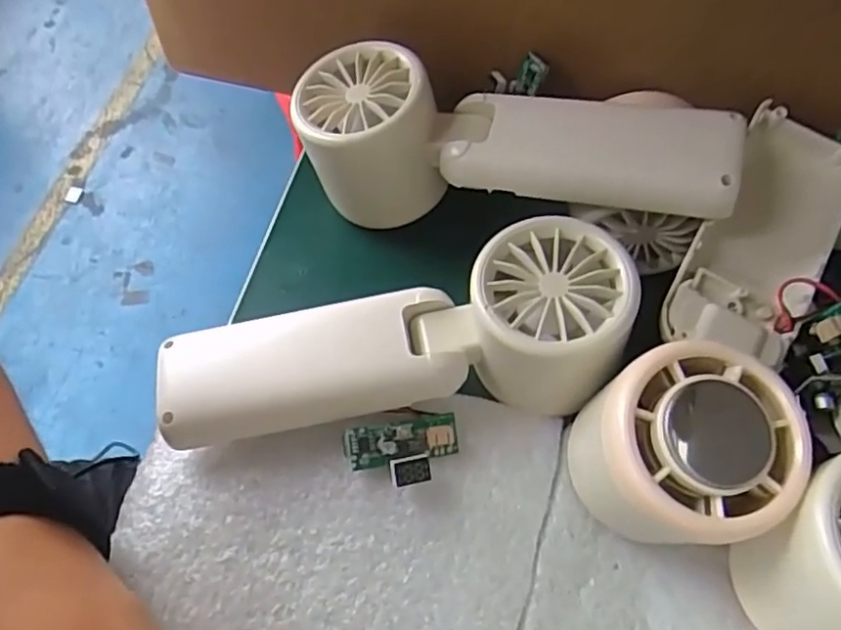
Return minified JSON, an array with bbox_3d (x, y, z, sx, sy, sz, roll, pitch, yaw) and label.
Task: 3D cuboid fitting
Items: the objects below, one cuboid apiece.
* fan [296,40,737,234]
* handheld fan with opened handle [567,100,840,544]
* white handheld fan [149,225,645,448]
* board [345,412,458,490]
[{"bbox_3d":[0.030,-0.059,0.263,0.158,0.069,0.045,17,61,7],"label":"fan"},{"bbox_3d":[0.099,0.016,0.228,0.058,0.059,0.140,30,64,14],"label":"handheld fan with opened handle"},{"bbox_3d":[-0.008,0.013,0.238,0.164,0.038,0.058,-13,61,5],"label":"white handheld fan"},{"bbox_3d":[-0.005,0.048,0.230,0.039,0.012,0.022,-13,62,-9],"label":"board"}]

